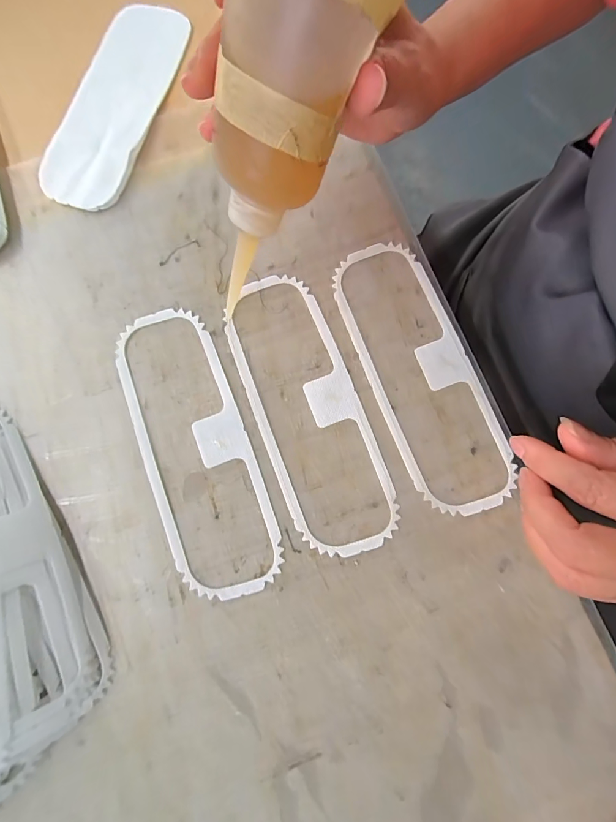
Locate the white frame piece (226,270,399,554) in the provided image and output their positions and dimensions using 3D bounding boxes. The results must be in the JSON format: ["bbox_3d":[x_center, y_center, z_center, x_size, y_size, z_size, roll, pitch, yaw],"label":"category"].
[{"bbox_3d":[-0.001,-0.003,0.246,0.070,0.004,0.193,-19,80,-4],"label":"white frame piece"}]

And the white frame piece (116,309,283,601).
[{"bbox_3d":[-0.074,0.022,0.242,0.067,0.004,0.194,-21,81,-5],"label":"white frame piece"}]

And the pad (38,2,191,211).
[{"bbox_3d":[-0.148,-0.243,0.290,0.063,0.008,0.189,19,80,3],"label":"pad"}]

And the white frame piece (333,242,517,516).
[{"bbox_3d":[0.075,-0.027,0.251,0.069,0.004,0.194,-22,81,-5],"label":"white frame piece"}]

